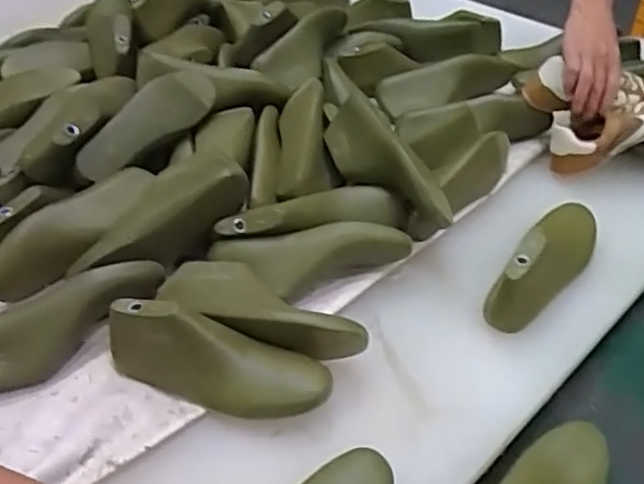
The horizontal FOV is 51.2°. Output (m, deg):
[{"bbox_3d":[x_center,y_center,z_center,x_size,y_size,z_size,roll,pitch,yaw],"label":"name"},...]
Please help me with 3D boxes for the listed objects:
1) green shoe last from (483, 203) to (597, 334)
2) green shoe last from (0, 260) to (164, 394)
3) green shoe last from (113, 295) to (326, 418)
[{"bbox_3d":[0.273,0.013,0.810,0.076,0.091,0.237,24,47,26],"label":"green shoe last"},{"bbox_3d":[-0.279,0.093,0.721,0.237,0.064,0.065,-24,46,-23],"label":"green shoe last"},{"bbox_3d":[-0.105,0.116,0.674,0.233,0.076,0.076,13,43,15],"label":"green shoe last"}]

